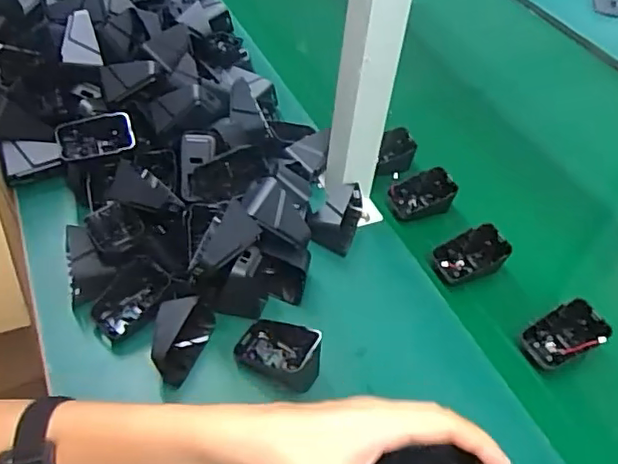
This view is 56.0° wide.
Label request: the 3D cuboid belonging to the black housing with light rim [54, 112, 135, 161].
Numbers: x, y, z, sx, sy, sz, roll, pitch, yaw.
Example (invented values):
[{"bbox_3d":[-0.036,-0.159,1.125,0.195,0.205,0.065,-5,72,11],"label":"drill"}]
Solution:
[{"bbox_3d":[-0.216,-0.095,0.582,0.076,0.039,0.030,-15,13,-12],"label":"black housing with light rim"}]

